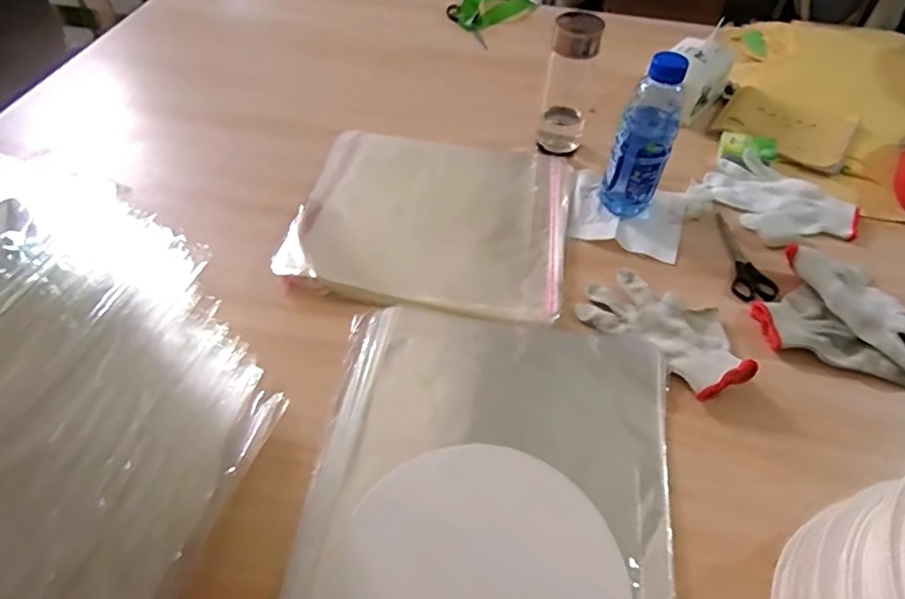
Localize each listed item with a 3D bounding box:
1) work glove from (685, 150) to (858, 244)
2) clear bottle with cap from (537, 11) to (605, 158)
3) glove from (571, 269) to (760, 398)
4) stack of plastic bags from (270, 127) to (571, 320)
[{"bbox_3d":[0.441,-0.131,0.752,0.201,0.021,0.142,33,57,21],"label":"work glove"},{"bbox_3d":[0.167,-0.291,0.775,0.073,0.188,0.069,10,52,5],"label":"clear bottle with cap"},{"bbox_3d":[0.240,0.027,0.611,0.183,0.030,0.106,37,59,23],"label":"glove"},{"bbox_3d":[-0.019,-0.127,0.734,0.346,0.021,0.325,10,52,5],"label":"stack of plastic bags"}]

